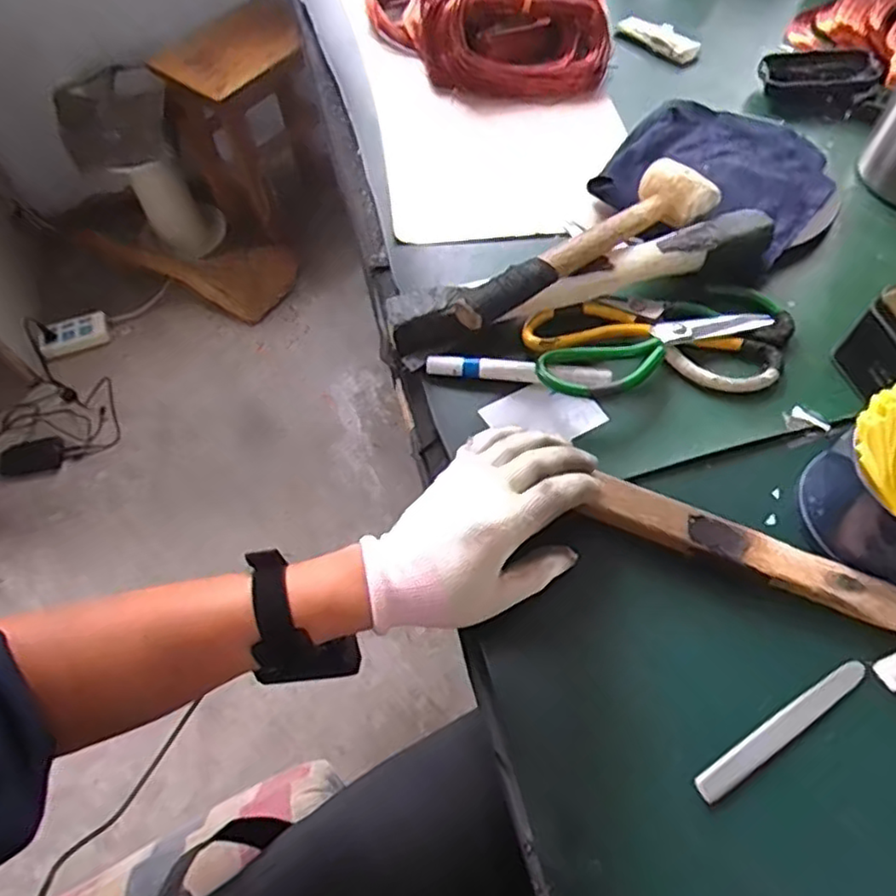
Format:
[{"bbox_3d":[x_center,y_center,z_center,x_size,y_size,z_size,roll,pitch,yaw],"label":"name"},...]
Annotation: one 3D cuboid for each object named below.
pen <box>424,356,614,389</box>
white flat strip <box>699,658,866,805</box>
[{"bbox_3d":[0.054,-0.059,0.506,0.139,0.011,0.017,7,61,8],"label":"pen"},{"bbox_3d":[0.199,0.166,0.390,0.129,0.004,0.016,-28,67,-16],"label":"white flat strip"}]

